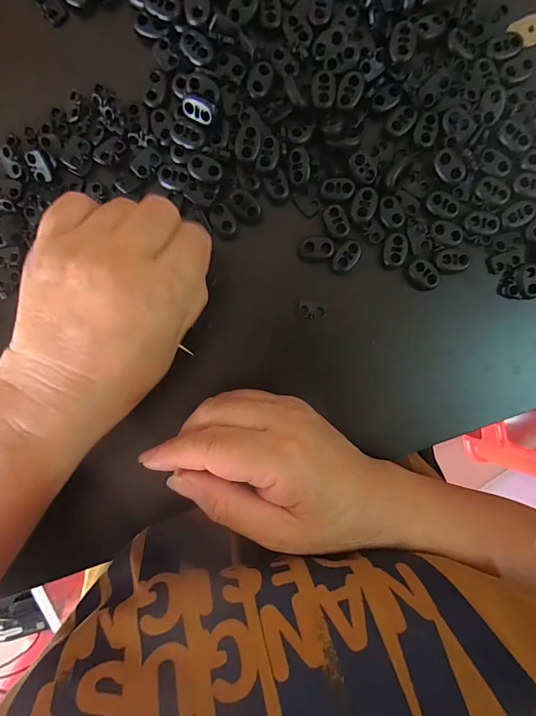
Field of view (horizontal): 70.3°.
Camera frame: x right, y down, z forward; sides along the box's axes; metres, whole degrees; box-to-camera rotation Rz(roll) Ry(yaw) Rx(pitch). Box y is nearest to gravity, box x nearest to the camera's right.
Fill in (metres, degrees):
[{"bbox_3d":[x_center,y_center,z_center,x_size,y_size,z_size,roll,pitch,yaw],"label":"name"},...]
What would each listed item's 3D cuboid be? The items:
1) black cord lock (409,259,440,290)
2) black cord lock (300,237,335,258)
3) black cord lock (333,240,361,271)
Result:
[{"bbox_3d":[0.096,-0.051,0.234,0.021,0.009,0.012,38,94,-3],"label":"black cord lock"},{"bbox_3d":[0.030,-0.066,0.228,0.019,0.004,0.011,1,95,0],"label":"black cord lock"},{"bbox_3d":[0.048,-0.062,0.230,0.012,0.004,0.019,37,94,-3],"label":"black cord lock"}]

